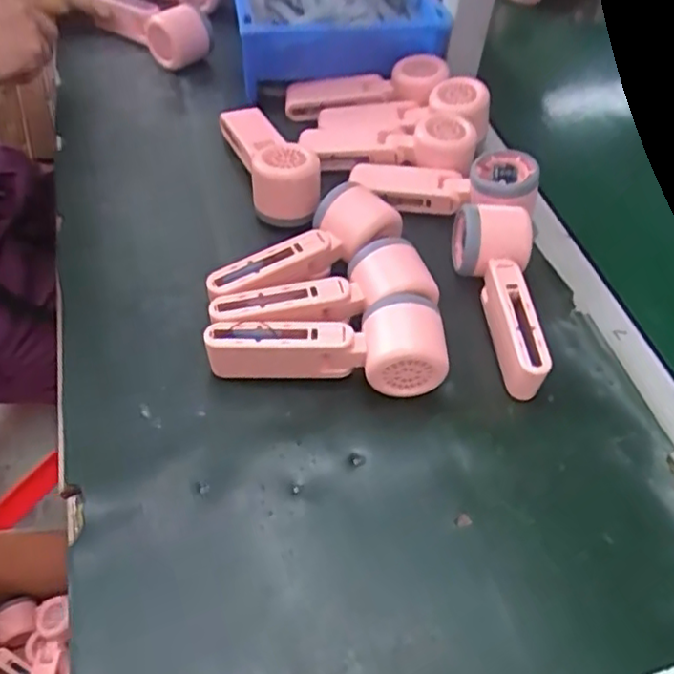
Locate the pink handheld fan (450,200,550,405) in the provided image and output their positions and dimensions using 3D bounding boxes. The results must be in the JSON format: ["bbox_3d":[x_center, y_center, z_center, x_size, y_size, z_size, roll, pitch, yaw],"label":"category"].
[{"bbox_3d":[0.126,-0.033,0.515,0.055,0.061,0.157,4,51,-3],"label":"pink handheld fan"}]

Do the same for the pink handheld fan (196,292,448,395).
[{"bbox_3d":[-0.007,0.004,0.475,0.166,0.063,0.051,5,51,-2],"label":"pink handheld fan"}]

